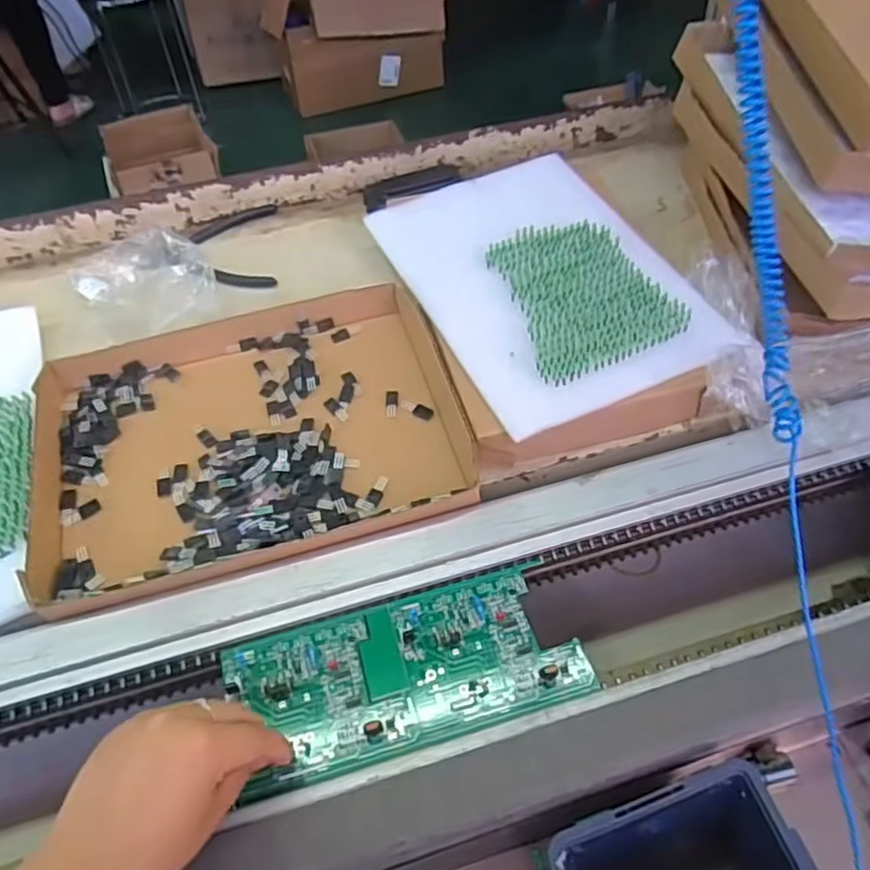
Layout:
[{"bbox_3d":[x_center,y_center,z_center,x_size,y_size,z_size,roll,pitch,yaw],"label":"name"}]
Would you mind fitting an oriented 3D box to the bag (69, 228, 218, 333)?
[{"bbox_3d":[-0.262,-0.138,0.636,0.110,0.057,0.091,-28,50,-19],"label":"bag"}]

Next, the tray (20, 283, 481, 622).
[{"bbox_3d":[-0.146,-0.009,0.544,0.318,0.032,0.241,-14,47,-7],"label":"tray"}]

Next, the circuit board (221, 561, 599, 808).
[{"bbox_3d":[-0.017,0.147,0.433,0.210,0.007,0.098,-16,48,-9],"label":"circuit board"}]

